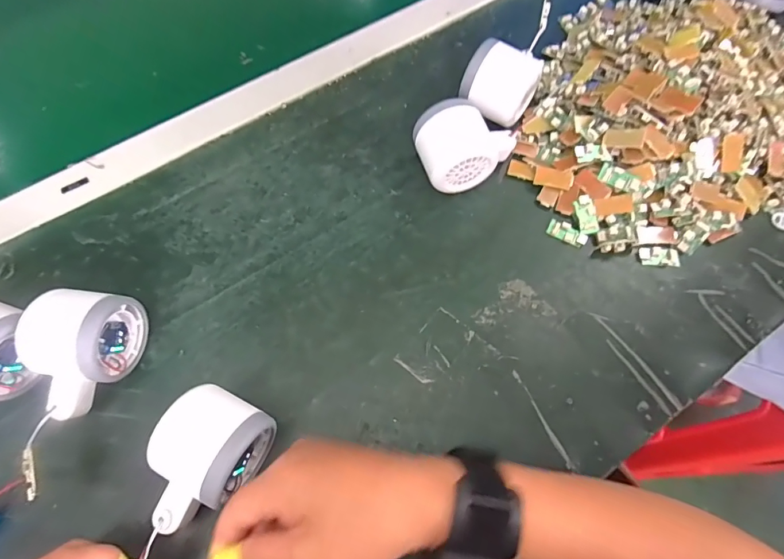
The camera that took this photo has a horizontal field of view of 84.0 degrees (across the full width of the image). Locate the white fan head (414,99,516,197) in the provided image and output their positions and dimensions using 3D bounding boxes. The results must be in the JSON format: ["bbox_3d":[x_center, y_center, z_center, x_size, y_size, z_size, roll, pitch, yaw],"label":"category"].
[{"bbox_3d":[0.063,-0.110,0.366,0.083,0.054,0.053,-20,69,-8],"label":"white fan head"}]

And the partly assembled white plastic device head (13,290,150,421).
[{"bbox_3d":[-0.212,0.049,0.297,0.051,0.059,0.081,13,68,5],"label":"partly assembled white plastic device head"}]

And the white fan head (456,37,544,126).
[{"bbox_3d":[0.099,-0.175,0.389,0.055,0.057,0.062,35,72,13],"label":"white fan head"}]

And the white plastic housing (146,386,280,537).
[{"bbox_3d":[-0.116,0.113,0.271,0.056,0.057,0.080,25,70,10],"label":"white plastic housing"}]

